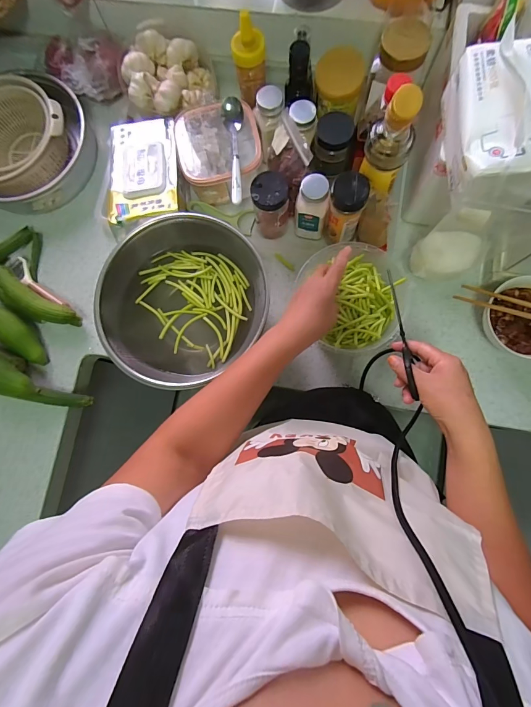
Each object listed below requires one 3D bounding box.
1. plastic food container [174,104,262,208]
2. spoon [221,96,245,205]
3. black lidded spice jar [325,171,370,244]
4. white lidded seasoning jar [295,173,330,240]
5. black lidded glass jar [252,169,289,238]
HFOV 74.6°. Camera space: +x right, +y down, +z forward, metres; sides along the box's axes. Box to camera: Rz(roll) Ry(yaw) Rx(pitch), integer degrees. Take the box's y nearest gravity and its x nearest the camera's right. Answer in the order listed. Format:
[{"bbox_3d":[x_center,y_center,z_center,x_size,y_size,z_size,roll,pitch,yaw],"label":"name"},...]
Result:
[{"bbox_3d":[-0.077,-0.349,0.607,0.138,0.083,0.143,-11,83,2],"label":"plastic food container"},{"bbox_3d":[-0.047,-0.319,0.555,0.033,0.030,0.171,-5,81,2],"label":"spoon"},{"bbox_3d":[0.127,-0.225,0.555,0.056,0.123,0.055,0,83,3],"label":"black lidded spice jar"},{"bbox_3d":[0.075,-0.236,0.575,0.052,0.115,0.052,12,84,5],"label":"white lidded seasoning jar"},{"bbox_3d":[0.010,-0.243,0.586,0.056,0.116,0.057,0,83,3],"label":"black lidded glass jar"}]

